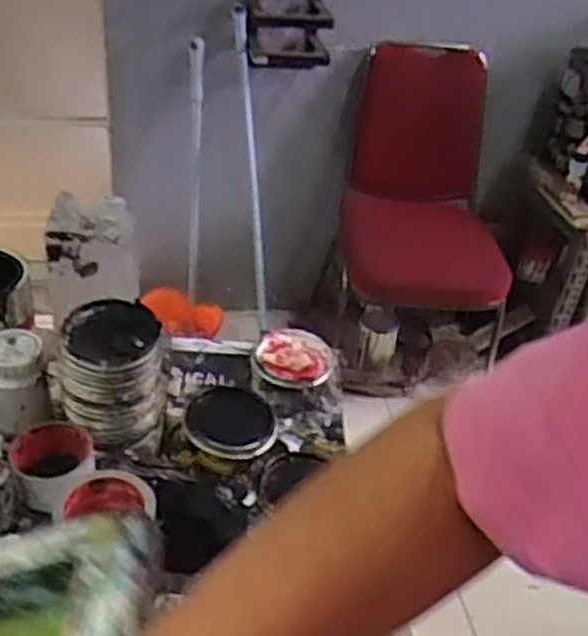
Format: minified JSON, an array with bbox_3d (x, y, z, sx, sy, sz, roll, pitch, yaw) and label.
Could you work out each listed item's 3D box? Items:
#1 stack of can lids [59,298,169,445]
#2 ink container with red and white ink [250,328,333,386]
[{"bbox_3d":[-0.200,0.055,0.864,0.108,0.127,0.103,-9,39,-20],"label":"stack of can lids"},{"bbox_3d":[0.001,0.051,1.037,0.101,0.018,0.094,4,37,-3],"label":"ink container with red and white ink"}]

